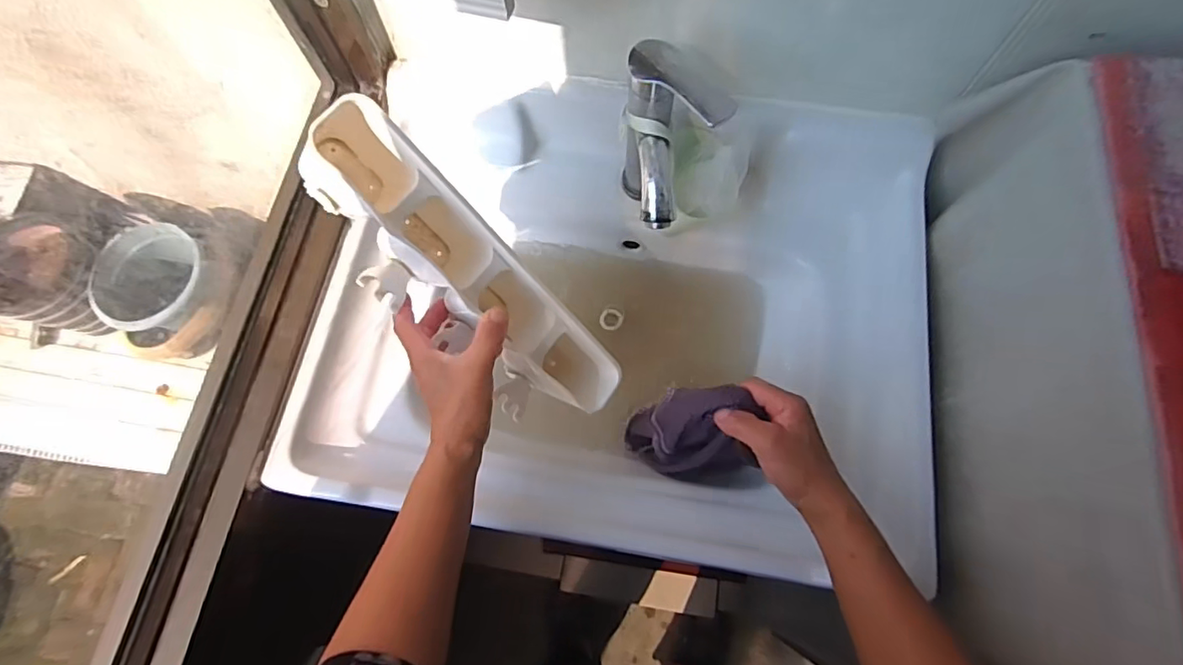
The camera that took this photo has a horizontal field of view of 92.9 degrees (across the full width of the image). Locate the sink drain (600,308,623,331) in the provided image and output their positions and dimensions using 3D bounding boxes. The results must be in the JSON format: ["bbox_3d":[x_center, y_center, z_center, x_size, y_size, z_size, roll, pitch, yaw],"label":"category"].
[{"bbox_3d":[0.023,-0.016,0.660,0.027,0.005,0.026,6,71,3],"label":"sink drain"}]

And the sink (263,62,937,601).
[{"bbox_3d":[0.034,-0.020,0.595,0.591,0.140,0.469,10,71,5],"label":"sink"}]

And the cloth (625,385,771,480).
[{"bbox_3d":[0.082,0.099,0.528,0.053,0.178,0.071,4,69,-19],"label":"cloth"}]

